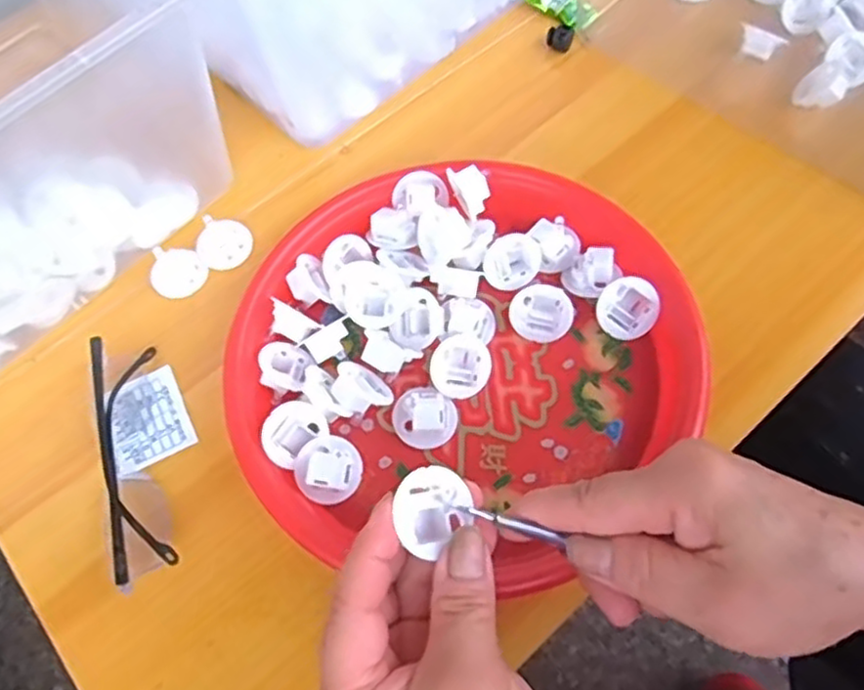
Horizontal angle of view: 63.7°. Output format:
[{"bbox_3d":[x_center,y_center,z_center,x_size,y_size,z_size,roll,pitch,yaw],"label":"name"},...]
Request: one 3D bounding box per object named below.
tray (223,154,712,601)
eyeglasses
[{"bbox_3d":[0.017,0.000,0.362,0.229,0.027,0.218,-2,62,3],"label":"tray"},{"bbox_3d":[-0.152,0.054,0.351,0.025,0.026,0.129,-17,62,-5],"label":"eyeglasses"}]

